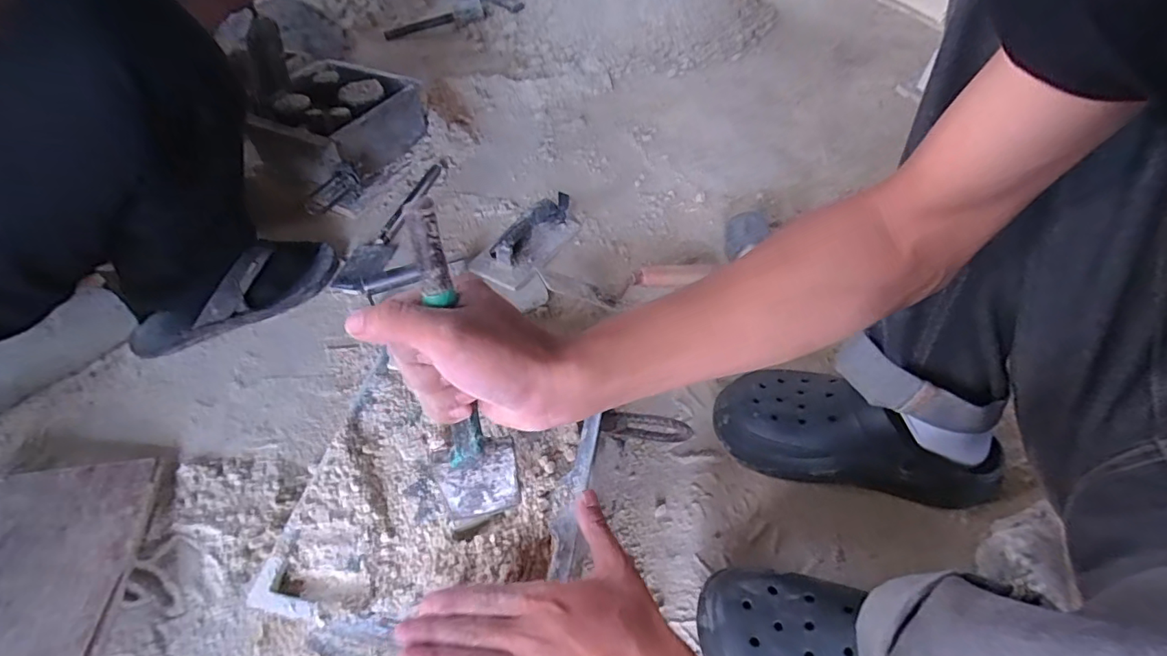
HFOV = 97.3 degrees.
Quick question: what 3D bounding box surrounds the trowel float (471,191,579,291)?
[{"bbox_3d":[-0.085,-0.145,0.763,0.094,0.072,0.188,24,55,15],"label":"trowel float"}]

